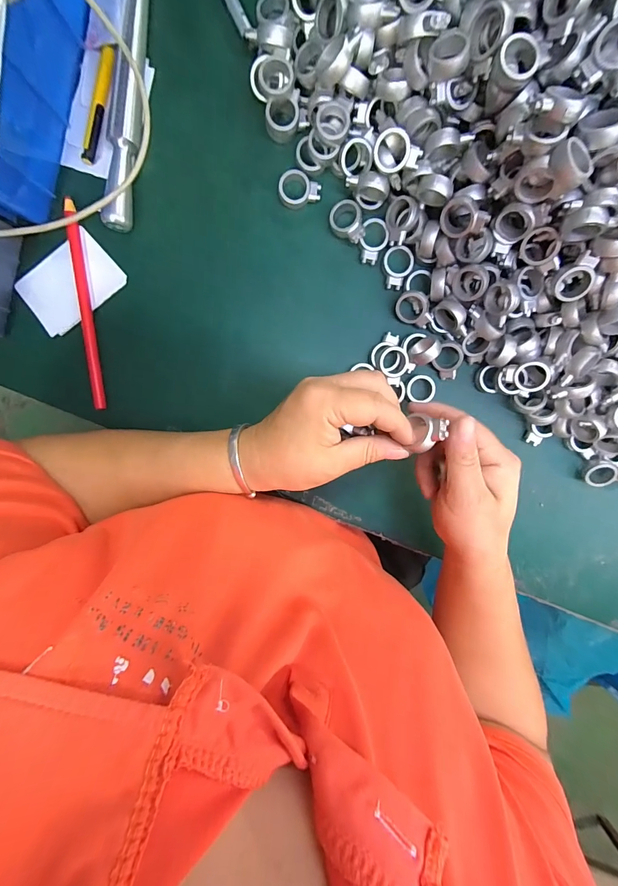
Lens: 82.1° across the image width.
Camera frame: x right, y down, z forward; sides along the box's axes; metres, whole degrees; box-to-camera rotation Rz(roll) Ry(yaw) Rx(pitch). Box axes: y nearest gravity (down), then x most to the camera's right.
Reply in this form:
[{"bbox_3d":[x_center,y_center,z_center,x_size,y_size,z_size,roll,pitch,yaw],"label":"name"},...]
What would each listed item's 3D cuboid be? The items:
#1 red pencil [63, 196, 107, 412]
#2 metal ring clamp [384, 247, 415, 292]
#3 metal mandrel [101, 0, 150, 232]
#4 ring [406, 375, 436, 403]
[{"bbox_3d":[-0.191,-0.114,0.304,0.009,0.010,0.167,-2,100,1],"label":"red pencil"},{"bbox_3d":[0.075,-0.149,0.303,0.024,0.007,0.033,9,100,-1],"label":"metal ring clamp"},{"bbox_3d":[-0.133,-0.284,0.268,0.019,0.023,0.229,10,100,-1],"label":"metal mandrel"},{"bbox_3d":[0.100,-0.049,0.317,0.026,0.008,0.023,-2,100,1],"label":"ring"}]

